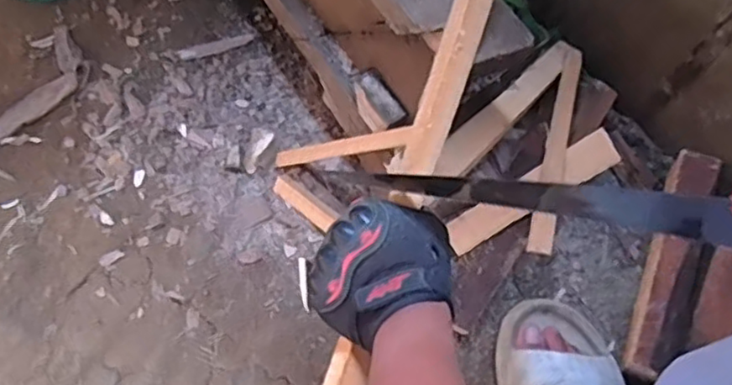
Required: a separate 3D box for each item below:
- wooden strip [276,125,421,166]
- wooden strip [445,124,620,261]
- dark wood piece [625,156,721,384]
[{"bbox_3d":[-0.023,-0.047,0.679,0.015,0.208,0.017,33,64,-36],"label":"wooden strip"},{"bbox_3d":[0.179,0.000,0.708,0.200,0.014,0.041,-33,74,3],"label":"wooden strip"},{"bbox_3d":[0.306,0.065,0.663,0.037,0.028,0.241,24,70,6],"label":"dark wood piece"}]

